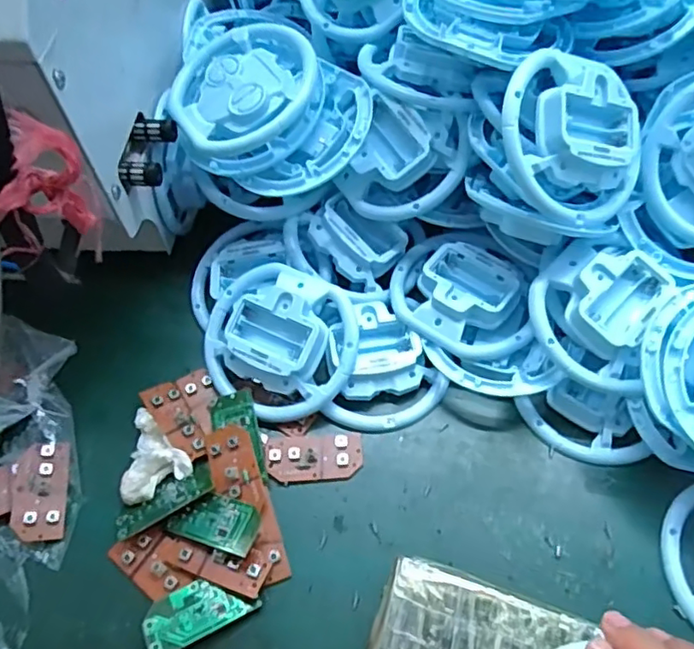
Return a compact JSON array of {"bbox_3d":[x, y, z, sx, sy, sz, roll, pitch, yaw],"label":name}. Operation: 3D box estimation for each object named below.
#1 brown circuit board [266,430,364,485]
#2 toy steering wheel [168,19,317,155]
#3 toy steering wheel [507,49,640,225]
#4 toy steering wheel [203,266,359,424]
[{"bbox_3d":[-0.020,0.082,0.385,0.060,0.006,0.030,-4,59,1],"label":"brown circuit board"},{"bbox_3d":[-0.069,-0.158,0.408,0.098,0.019,0.098,-6,68,16],"label":"toy steering wheel"},{"bbox_3d":[0.135,-0.107,0.353,0.098,0.022,0.090,-2,97,-19],"label":"toy steering wheel"},{"bbox_3d":[-0.044,0.009,0.405,0.100,0.033,0.094,30,84,14],"label":"toy steering wheel"}]

